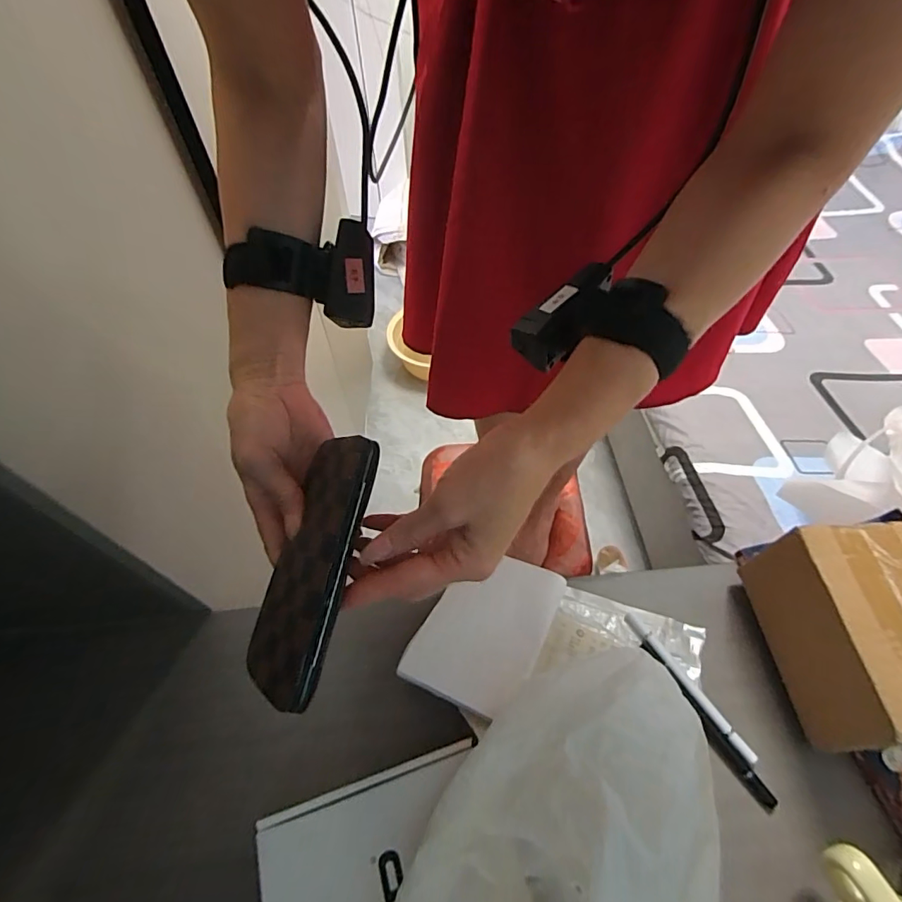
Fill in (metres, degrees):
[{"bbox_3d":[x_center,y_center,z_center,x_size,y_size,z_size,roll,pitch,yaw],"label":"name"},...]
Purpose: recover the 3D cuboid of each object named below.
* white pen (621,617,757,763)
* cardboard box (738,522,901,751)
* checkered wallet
[{"bbox_3d":[0.206,0.202,0.419,0.012,0.007,0.137,-30,60,-18],"label":"white pen"},{"bbox_3d":[0.321,0.149,0.383,0.096,0.115,0.153,-2,55,0],"label":"cardboard box"},{"bbox_3d":[-0.086,0.064,0.287,0.076,0.010,0.149,4,74,46],"label":"checkered wallet"}]

